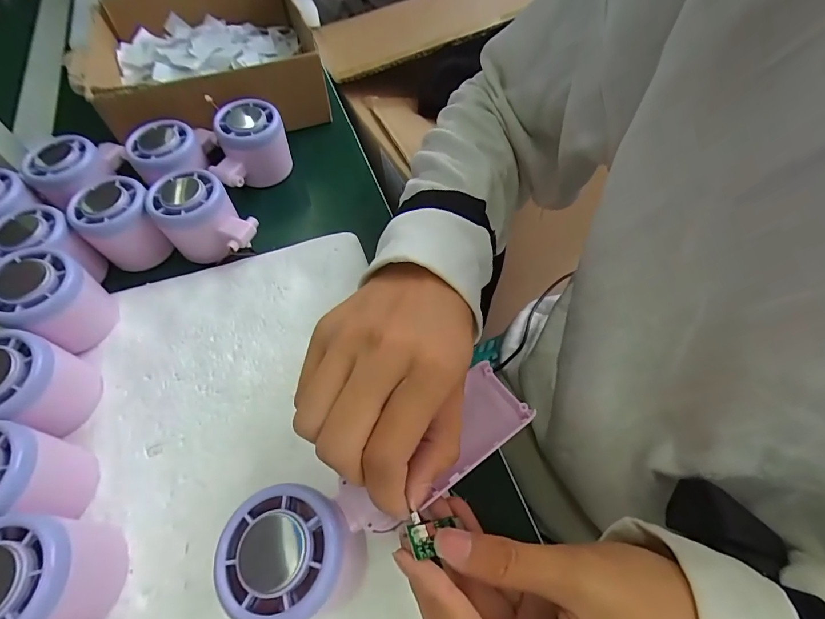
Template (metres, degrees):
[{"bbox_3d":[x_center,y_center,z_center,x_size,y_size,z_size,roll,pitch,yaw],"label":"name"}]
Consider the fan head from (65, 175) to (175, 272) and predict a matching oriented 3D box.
[{"bbox_3d":[-0.227,-0.067,0.329,0.052,0.050,0.054,-1,58,1],"label":"fan head"}]

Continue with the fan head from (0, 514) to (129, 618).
[{"bbox_3d":[-0.179,0.131,0.201,0.054,0.056,0.057,-1,58,1],"label":"fan head"}]

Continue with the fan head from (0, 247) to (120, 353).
[{"bbox_3d":[-0.240,-0.004,0.281,0.047,0.060,0.052,20,61,13],"label":"fan head"}]

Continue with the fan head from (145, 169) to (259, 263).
[{"bbox_3d":[-0.163,-0.069,0.326,0.066,0.049,0.054,36,66,21],"label":"fan head"}]

